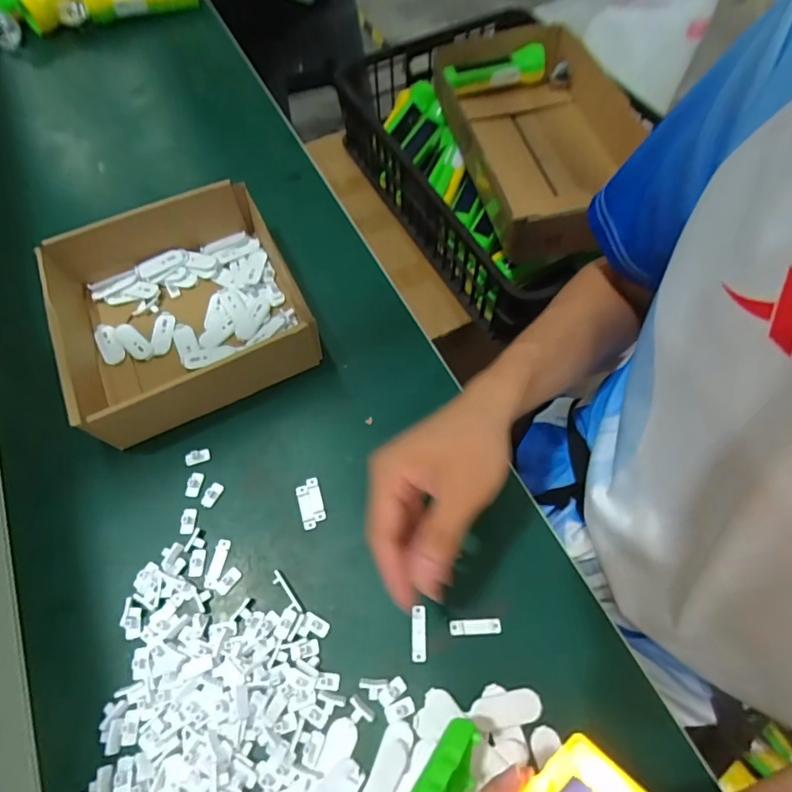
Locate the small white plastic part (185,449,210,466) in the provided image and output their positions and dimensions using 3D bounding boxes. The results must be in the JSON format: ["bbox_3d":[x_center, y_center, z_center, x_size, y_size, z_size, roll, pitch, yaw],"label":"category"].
[{"bbox_3d":[-0.172,0.052,0.415,0.021,0.004,0.011,-18,64,-7],"label":"small white plastic part"}]

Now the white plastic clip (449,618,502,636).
[{"bbox_3d":[0.059,0.171,0.355,0.037,0.004,0.011,-3,63,0],"label":"white plastic clip"}]

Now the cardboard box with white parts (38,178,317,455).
[{"bbox_3d":[-0.203,-0.088,0.456,0.206,0.067,0.224,-25,65,-11],"label":"cardboard box with white parts"}]

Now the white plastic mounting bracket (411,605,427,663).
[{"bbox_3d":[0.017,0.176,0.356,0.011,0.004,0.037,-1,63,2],"label":"white plastic mounting bracket"}]

